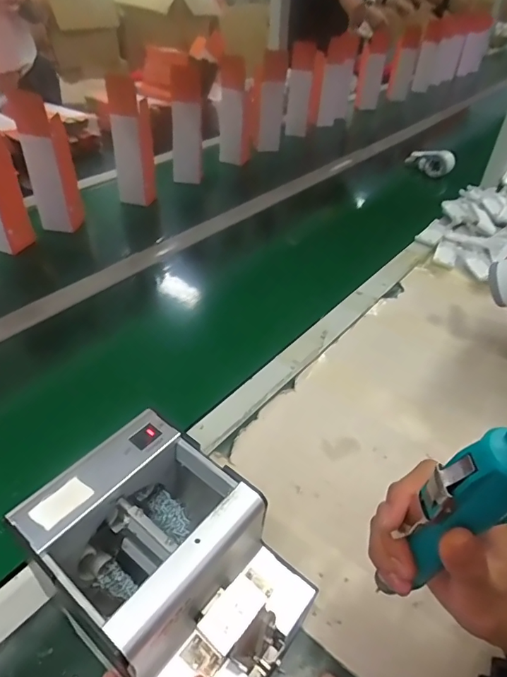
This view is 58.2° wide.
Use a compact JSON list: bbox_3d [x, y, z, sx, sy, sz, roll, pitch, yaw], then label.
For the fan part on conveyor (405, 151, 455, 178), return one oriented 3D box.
[{"bbox_3d":[0.476,-0.482,1.243,0.045,0.065,0.146,-21,35,-26],"label":"fan part on conveyor"}]

